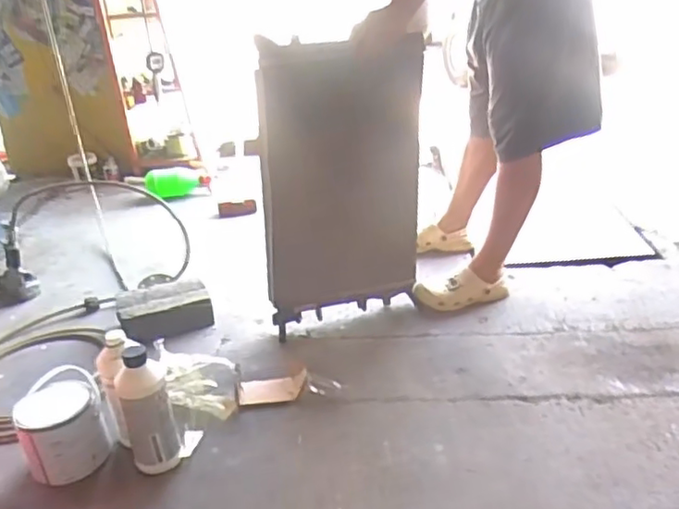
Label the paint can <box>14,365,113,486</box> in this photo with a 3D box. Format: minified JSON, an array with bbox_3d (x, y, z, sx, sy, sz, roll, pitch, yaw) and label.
[{"bbox_3d":[-0.520,0.326,1.192,0.149,0.129,0.153,-16,28,-21],"label":"paint can"}]

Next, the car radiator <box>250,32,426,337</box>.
[{"bbox_3d":[0.005,-0.169,1.526,0.374,0.640,0.043,-3,22,-3],"label":"car radiator"}]

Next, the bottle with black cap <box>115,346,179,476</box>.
[{"bbox_3d":[-0.349,0.285,1.149,0.088,0.226,0.080,-14,27,-17],"label":"bottle with black cap"}]

